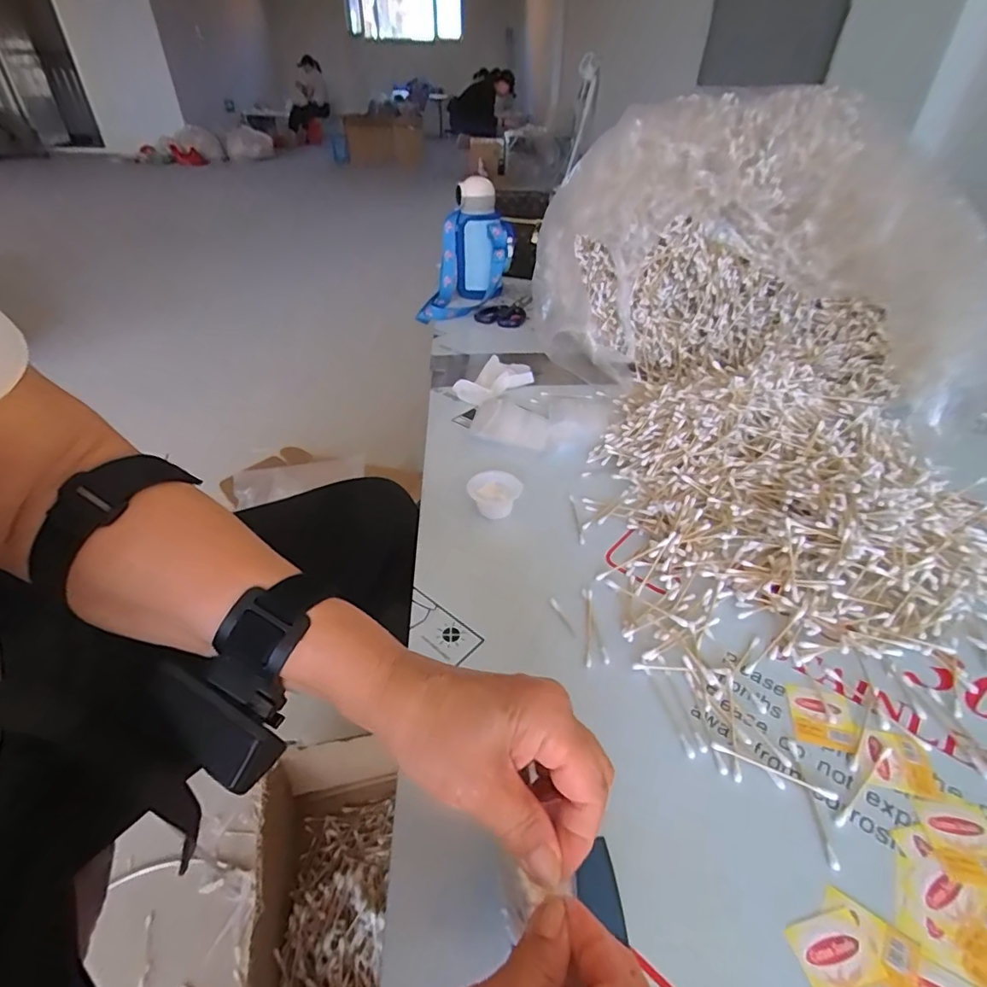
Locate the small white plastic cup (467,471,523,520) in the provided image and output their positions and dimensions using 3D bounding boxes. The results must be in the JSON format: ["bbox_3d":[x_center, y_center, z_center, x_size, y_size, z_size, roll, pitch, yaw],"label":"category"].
[{"bbox_3d":[0.002,0.001,0.527,0.050,0.027,0.053,16,40,19],"label":"small white plastic cup"}]

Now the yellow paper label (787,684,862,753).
[{"bbox_3d":[0.229,0.155,0.358,0.042,0.004,0.044,10,39,12],"label":"yellow paper label"}]

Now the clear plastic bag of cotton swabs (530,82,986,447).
[{"bbox_3d":[0.329,-0.307,0.683,0.552,0.331,0.312,24,43,27],"label":"clear plastic bag of cotton swabs"}]

